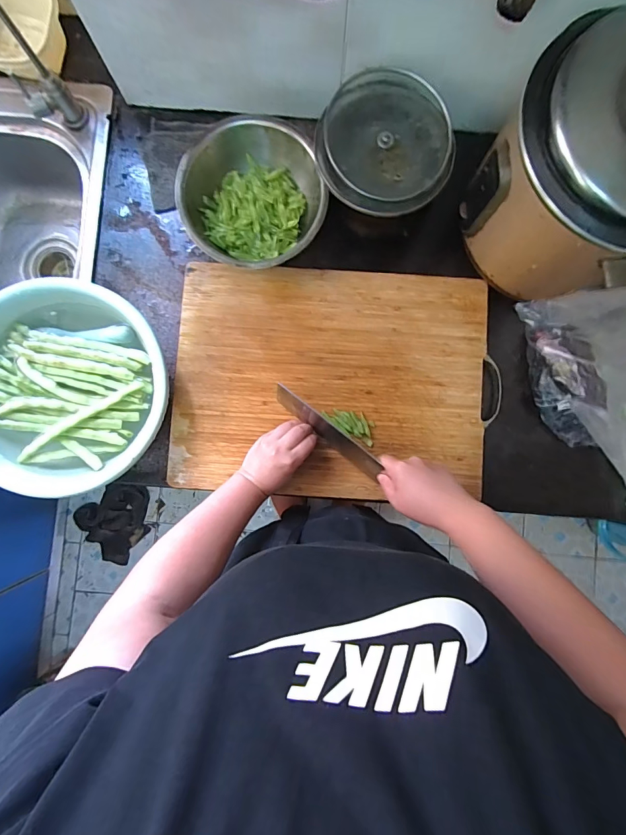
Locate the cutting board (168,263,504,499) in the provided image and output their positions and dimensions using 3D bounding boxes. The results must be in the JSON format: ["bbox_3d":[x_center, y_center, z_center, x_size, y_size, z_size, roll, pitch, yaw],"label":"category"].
[{"bbox_3d":[0.026,-0.053,0.564,0.439,0.014,0.326,4,86,0],"label":"cutting board"}]

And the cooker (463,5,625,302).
[{"bbox_3d":[0.340,-0.278,0.465,0.253,0.227,0.243,-25,87,-2],"label":"cooker"}]

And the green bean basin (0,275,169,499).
[{"bbox_3d":[-0.327,-0.040,0.525,0.270,0.071,0.257,0,86,0],"label":"green bean basin"}]

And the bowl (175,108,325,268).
[{"bbox_3d":[-0.082,-0.301,0.553,0.188,0.087,0.190,0,86,0],"label":"bowl"}]

